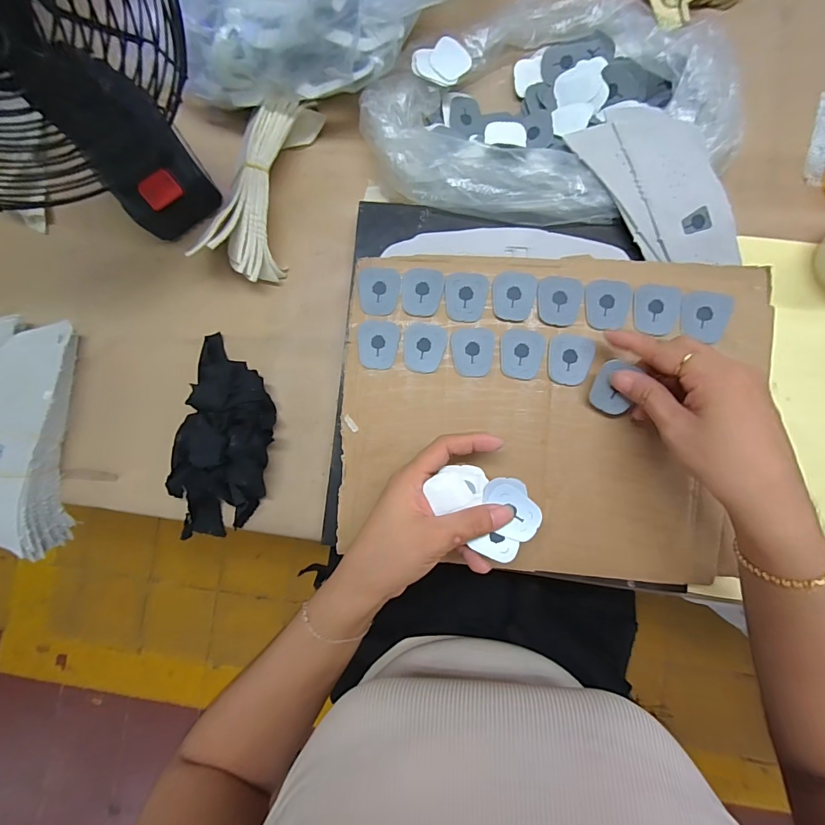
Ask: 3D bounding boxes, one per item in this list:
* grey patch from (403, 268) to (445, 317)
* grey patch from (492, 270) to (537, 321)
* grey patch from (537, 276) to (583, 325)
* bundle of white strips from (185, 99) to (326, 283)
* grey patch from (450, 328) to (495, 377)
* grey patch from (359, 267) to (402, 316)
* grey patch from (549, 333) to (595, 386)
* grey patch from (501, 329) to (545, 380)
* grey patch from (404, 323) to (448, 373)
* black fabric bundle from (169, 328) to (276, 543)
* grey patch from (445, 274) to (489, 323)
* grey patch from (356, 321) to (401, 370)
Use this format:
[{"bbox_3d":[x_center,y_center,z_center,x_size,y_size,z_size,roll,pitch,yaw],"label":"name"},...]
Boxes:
[{"bbox_3d":[0.007,-0.097,0.329,0.032,0.005,0.038,11,87,4],"label":"grey patch"},{"bbox_3d":[0.080,-0.093,0.323,0.032,0.006,0.038,9,86,4],"label":"grey patch"},{"bbox_3d":[0.116,-0.088,0.321,0.033,0.005,0.038,5,86,4],"label":"grey patch"},{"bbox_3d":[-0.137,-0.212,0.372,0.069,0.055,0.182,17,87,5],"label":"bundle of white strips"},{"bbox_3d":[0.048,-0.048,0.324,0.033,0.004,0.038,-2,86,3],"label":"grey patch"},{"bbox_3d":[-0.027,-0.100,0.331,0.034,0.004,0.039,1,86,3],"label":"grey patch"},{"bbox_3d":[0.122,-0.042,0.317,0.033,0.004,0.039,12,92,9],"label":"grey patch"},{"bbox_3d":[0.086,-0.046,0.322,0.033,0.005,0.038,12,87,4],"label":"grey patch"},{"bbox_3d":[0.010,-0.052,0.327,0.034,0.004,0.038,1,86,3],"label":"grey patch"},{"bbox_3d":[-0.169,0.023,0.357,0.090,0.049,0.181,9,86,5],"label":"black fabric bundle"},{"bbox_3d":[0.043,-0.092,0.325,0.033,0.004,0.038,-2,86,3],"label":"grey patch"},{"bbox_3d":[-0.028,-0.055,0.330,0.033,0.004,0.039,4,86,3],"label":"grey patch"}]

